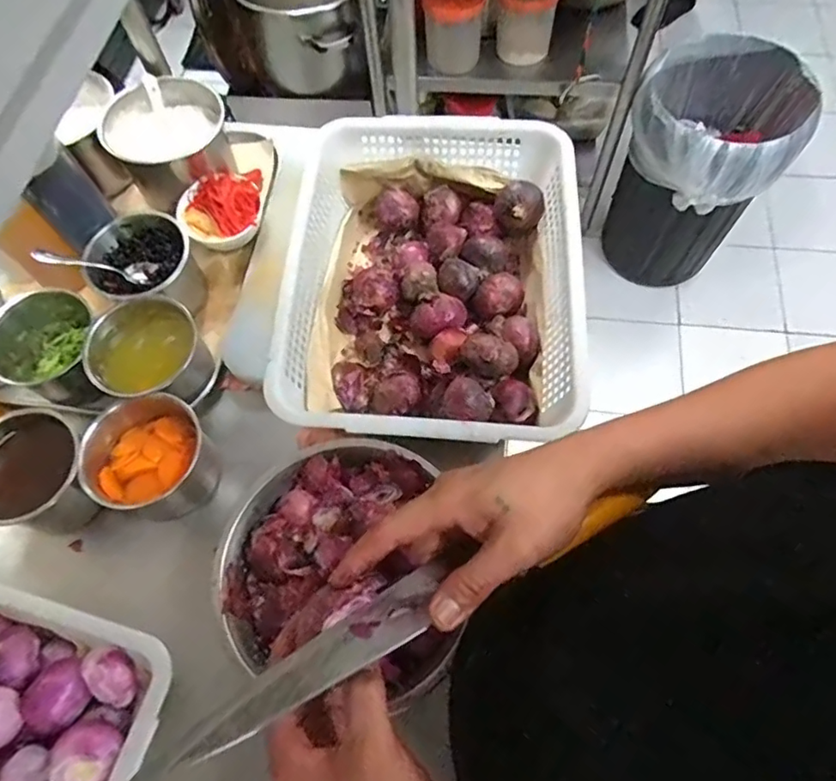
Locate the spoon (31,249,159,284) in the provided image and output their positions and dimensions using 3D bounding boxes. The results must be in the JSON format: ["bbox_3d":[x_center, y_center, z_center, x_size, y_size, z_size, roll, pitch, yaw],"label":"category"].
[{"bbox_3d":[-0.379,-0.150,0.674,0.125,0.015,0.028,5,61,-34],"label":"spoon"}]

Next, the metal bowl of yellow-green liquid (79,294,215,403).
[{"bbox_3d":[-0.304,-0.039,0.651,0.102,0.075,0.118,41,73,18],"label":"metal bowl of yellow-green liquid"}]

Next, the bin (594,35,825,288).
[{"bbox_3d":[0.737,-0.577,1.580,0.373,0.632,0.394,33,71,15],"label":"bin"}]

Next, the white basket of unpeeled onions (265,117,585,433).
[{"bbox_3d":[0.018,-0.122,0.640,0.295,0.112,0.392,4,66,4],"label":"white basket of unpeeled onions"}]

